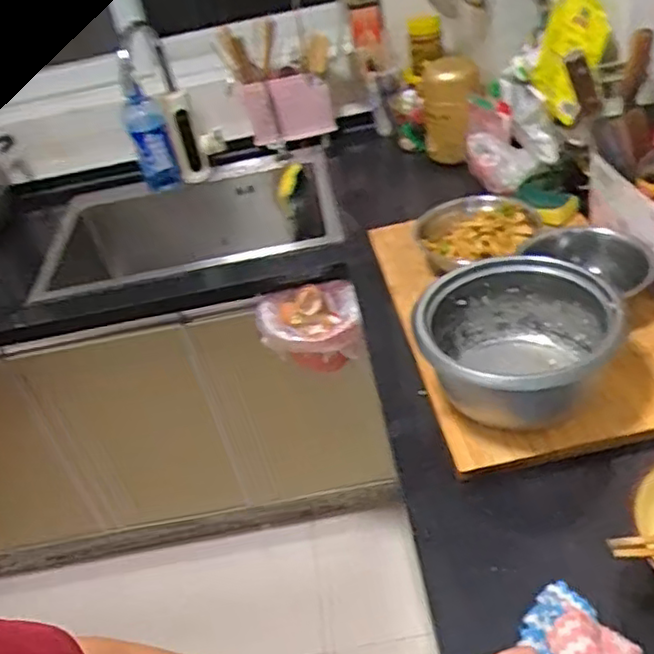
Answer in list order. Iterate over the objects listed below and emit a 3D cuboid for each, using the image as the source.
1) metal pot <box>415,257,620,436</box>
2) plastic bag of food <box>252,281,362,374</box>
[{"bbox_3d":[0.225,0.028,0.818,0.213,0.140,0.213,-5,39,4],"label":"metal pot"},{"bbox_3d":[-0.029,0.009,1.185,0.183,0.142,0.112,-3,39,6],"label":"plastic bag of food"}]

